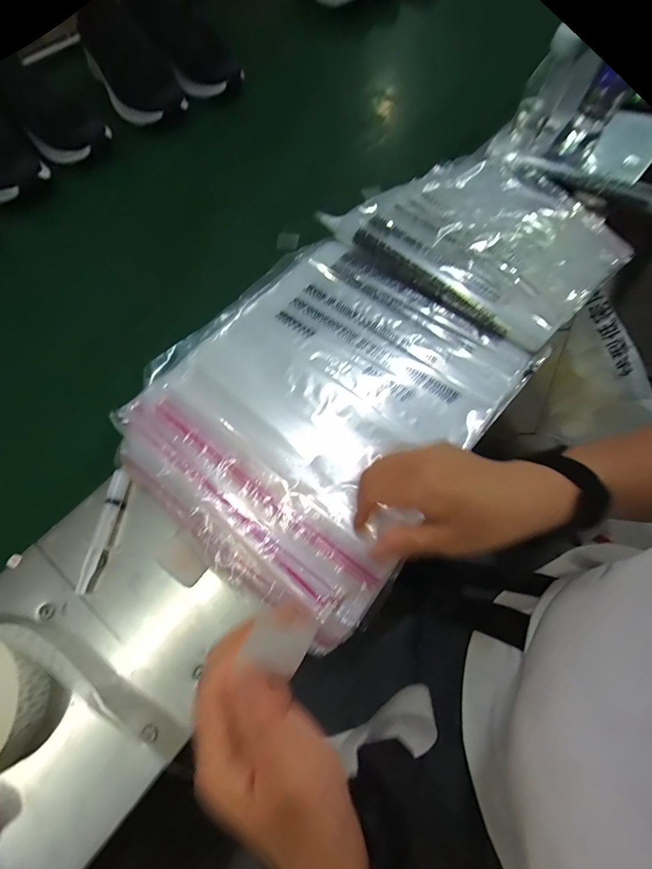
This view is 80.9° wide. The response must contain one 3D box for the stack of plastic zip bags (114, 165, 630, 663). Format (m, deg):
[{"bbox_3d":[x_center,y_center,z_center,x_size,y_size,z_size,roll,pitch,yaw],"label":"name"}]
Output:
[{"bbox_3d":[0.082,-0.132,0.439,0.314,0.050,0.630,39,73,14],"label":"stack of plastic zip bags"}]

